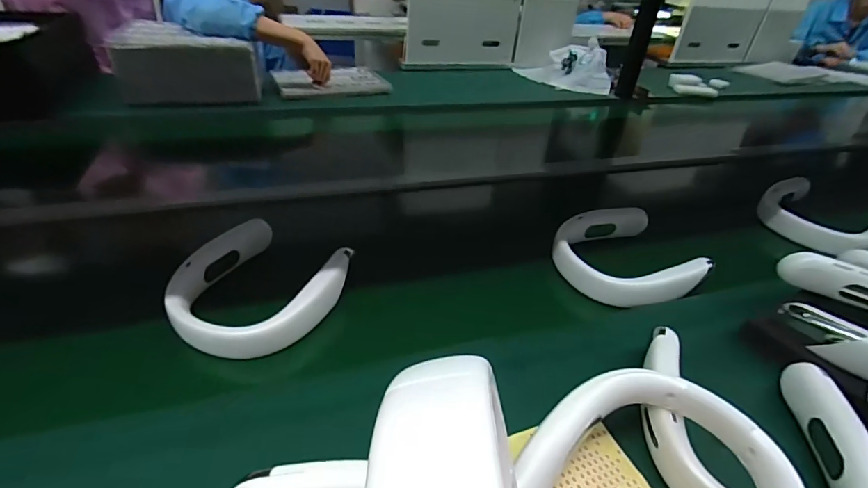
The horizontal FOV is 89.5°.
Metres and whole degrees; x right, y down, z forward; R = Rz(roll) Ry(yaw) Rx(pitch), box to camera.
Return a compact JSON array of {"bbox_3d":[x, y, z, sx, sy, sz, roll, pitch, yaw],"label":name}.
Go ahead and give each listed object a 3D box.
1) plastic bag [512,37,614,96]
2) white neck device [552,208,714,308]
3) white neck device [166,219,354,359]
[{"bbox_3d":[0.466,-0.623,1.548,0.281,0.120,0.244,-4,39,-11],"label":"plastic bag"},{"bbox_3d":[0.277,0.014,0.657,0.190,0.044,0.188,3,38,-2],"label":"white neck device"},{"bbox_3d":[-0.222,0.058,0.550,0.178,0.056,0.197,19,40,17],"label":"white neck device"}]

